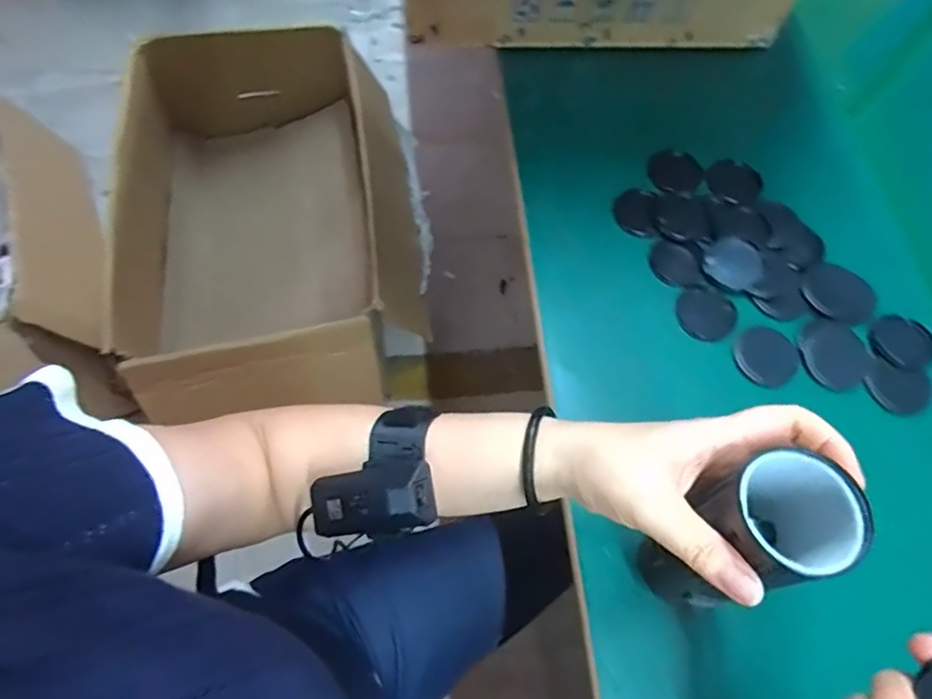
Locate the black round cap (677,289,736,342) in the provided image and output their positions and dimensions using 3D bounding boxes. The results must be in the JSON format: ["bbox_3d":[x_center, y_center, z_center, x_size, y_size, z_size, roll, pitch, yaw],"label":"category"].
[{"bbox_3d":[0.205,-0.030,0.481,0.046,0.008,0.048,1,67,-2],"label":"black round cap"}]

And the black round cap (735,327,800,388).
[{"bbox_3d":[0.243,0.006,0.458,0.046,0.006,0.048,1,67,-2],"label":"black round cap"}]

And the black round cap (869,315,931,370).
[{"bbox_3d":[0.361,-0.005,0.468,0.050,0.007,0.048,1,67,-2],"label":"black round cap"}]

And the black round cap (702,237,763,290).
[{"bbox_3d":[0.231,-0.075,0.488,0.047,0.008,0.044,23,80,13],"label":"black round cap"}]

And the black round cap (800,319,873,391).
[{"bbox_3d":[0.301,0.003,0.462,0.055,0.004,0.056,1,67,-2],"label":"black round cap"}]

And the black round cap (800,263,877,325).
[{"bbox_3d":[0.320,-0.049,0.485,0.064,0.009,0.059,1,67,-2],"label":"black round cap"}]

